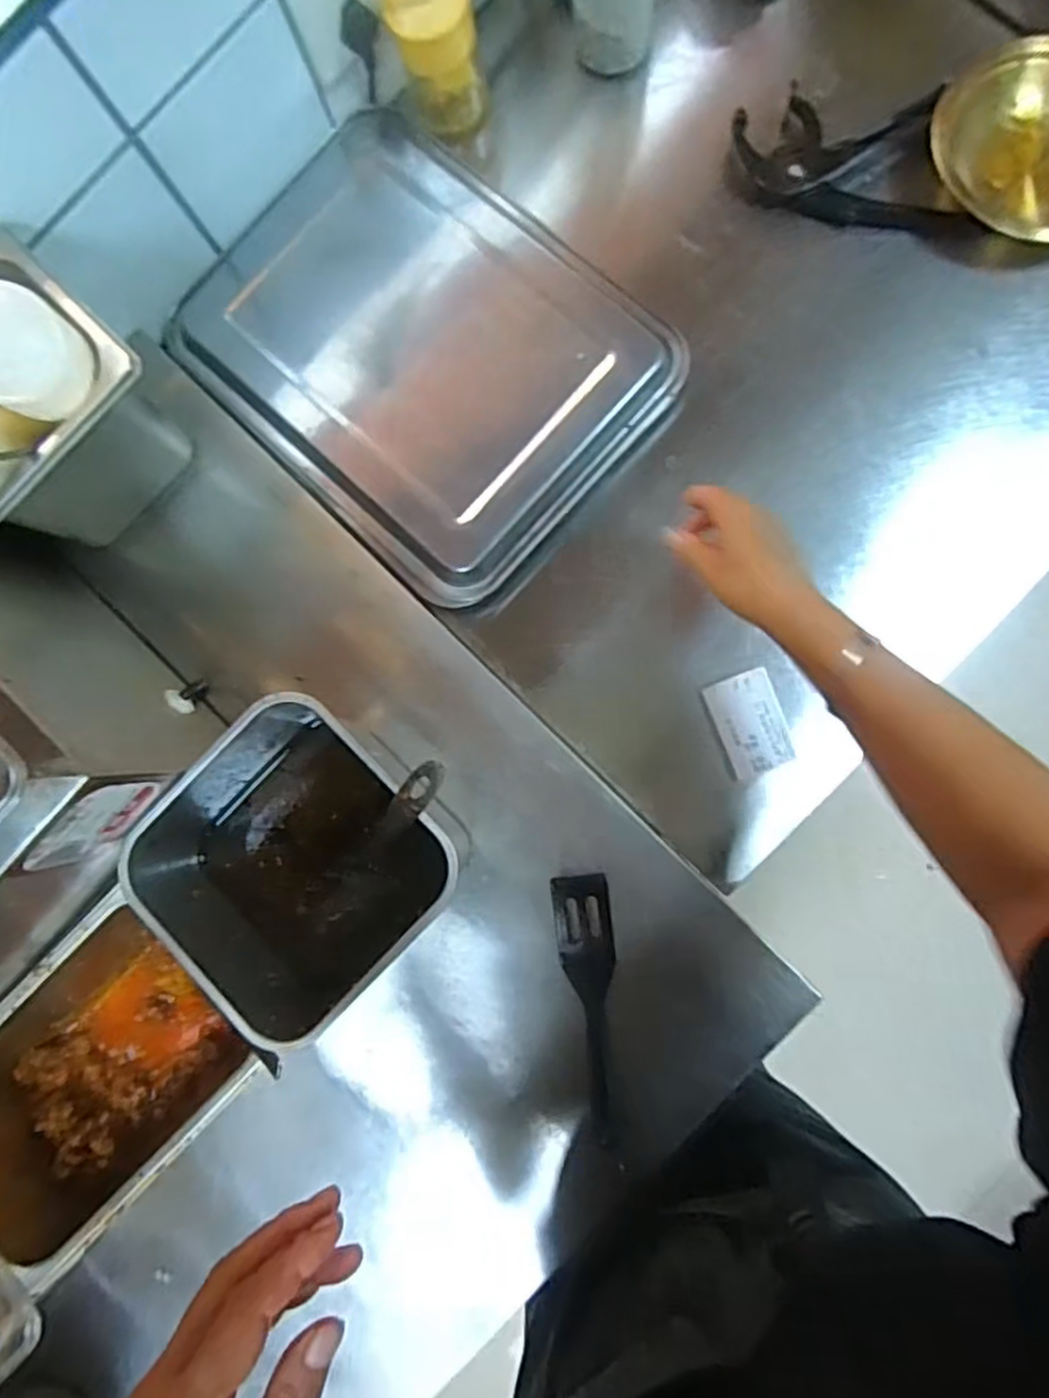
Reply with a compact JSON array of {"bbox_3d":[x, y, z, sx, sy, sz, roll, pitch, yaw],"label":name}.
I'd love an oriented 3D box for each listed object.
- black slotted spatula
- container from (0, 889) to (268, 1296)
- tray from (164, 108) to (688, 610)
[{"bbox_3d":[0.051,0.232,0.558,0.042,0.042,0.199,-6,84,6],"label":"black slotted spatula"},{"bbox_3d":[-0.309,0.273,0.551,0.227,0.096,0.167,-45,82,0],"label":"container"},{"bbox_3d":[-0.098,-0.303,0.636,0.289,0.039,0.397,-45,82,0],"label":"tray"}]

